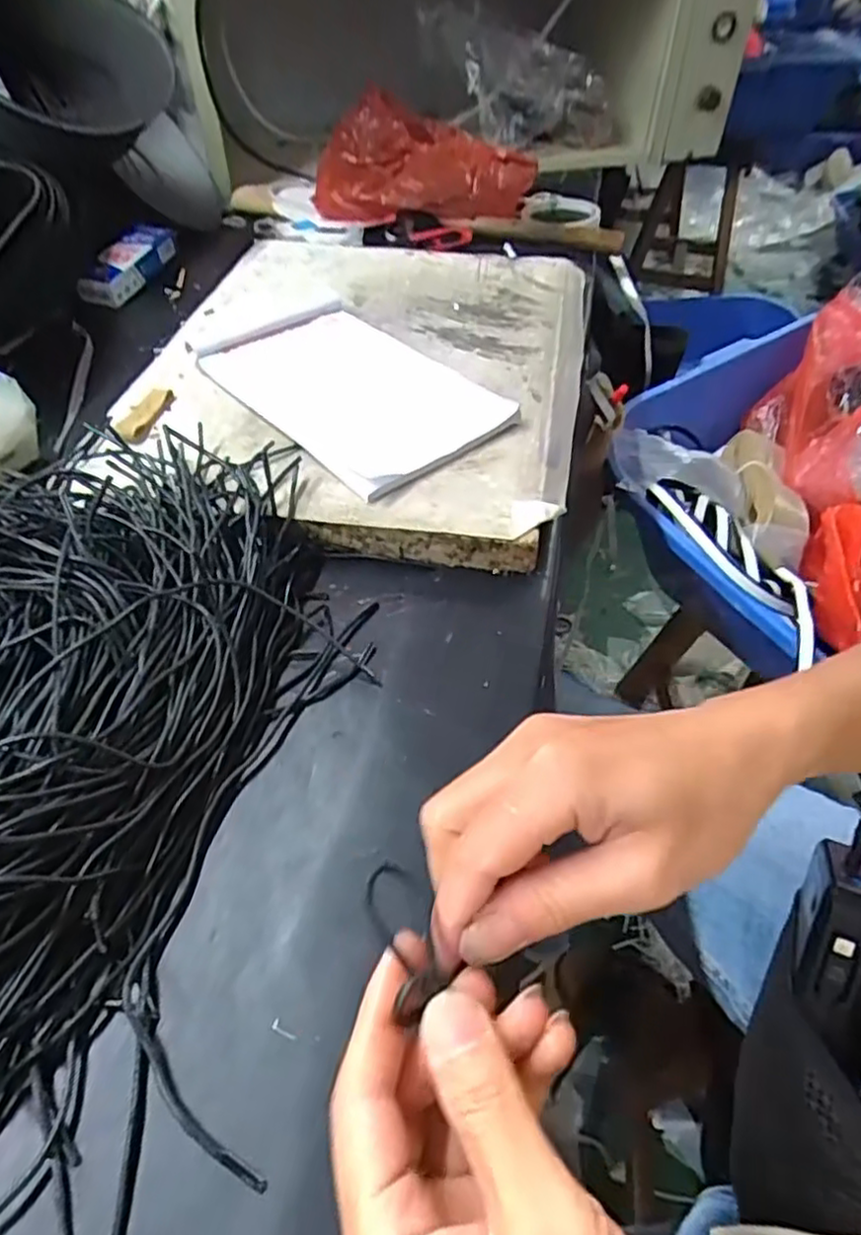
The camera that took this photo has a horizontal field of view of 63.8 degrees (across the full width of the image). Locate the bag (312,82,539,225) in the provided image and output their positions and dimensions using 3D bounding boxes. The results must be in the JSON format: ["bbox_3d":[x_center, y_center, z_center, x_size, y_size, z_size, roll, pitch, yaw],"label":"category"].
[{"bbox_3d":[-0.005,-0.518,0.783,0.243,0.079,0.222,-3,48,-1],"label":"bag"}]

